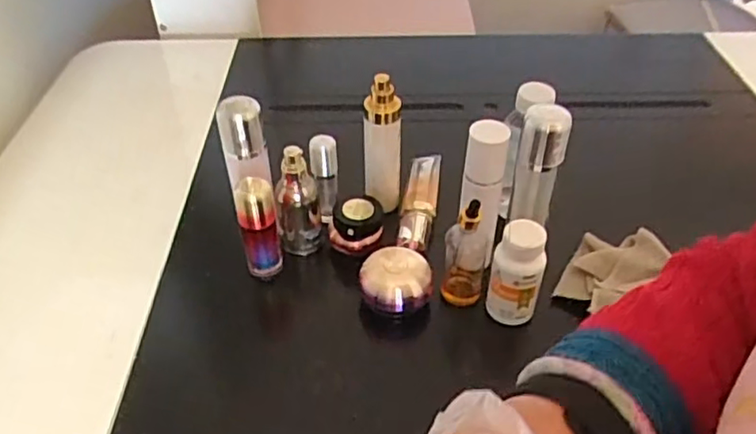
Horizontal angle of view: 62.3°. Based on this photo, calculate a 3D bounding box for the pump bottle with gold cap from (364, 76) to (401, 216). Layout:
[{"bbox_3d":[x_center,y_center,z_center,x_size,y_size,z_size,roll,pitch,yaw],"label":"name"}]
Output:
[{"bbox_3d":[0.005,-0.080,0.743,0.042,0.200,0.034,4,43,4],"label":"pump bottle with gold cap"}]

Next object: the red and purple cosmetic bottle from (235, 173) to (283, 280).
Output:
[{"bbox_3d":[-0.127,0.016,0.672,0.037,0.122,0.030,-8,43,-9],"label":"red and purple cosmetic bottle"}]

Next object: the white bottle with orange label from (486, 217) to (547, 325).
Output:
[{"bbox_3d":[0.138,0.058,0.630,0.049,0.113,0.044,9,43,10],"label":"white bottle with orange label"}]

